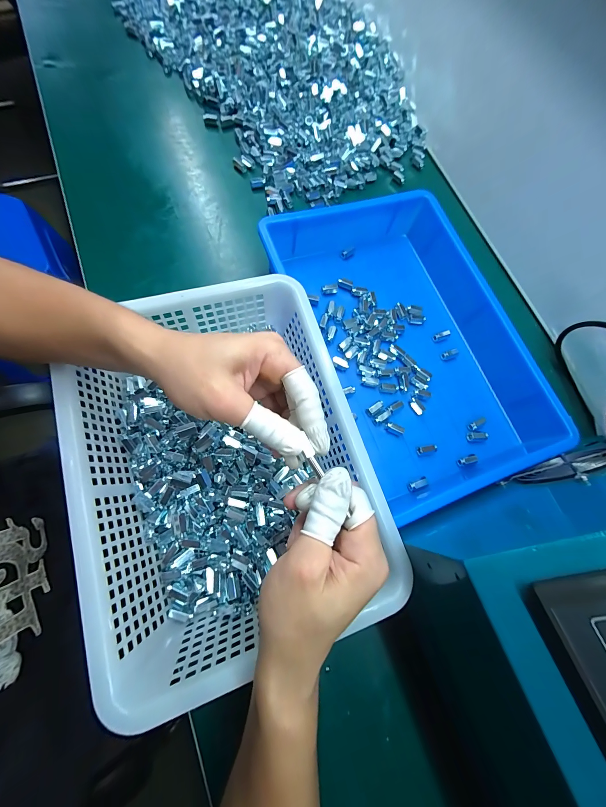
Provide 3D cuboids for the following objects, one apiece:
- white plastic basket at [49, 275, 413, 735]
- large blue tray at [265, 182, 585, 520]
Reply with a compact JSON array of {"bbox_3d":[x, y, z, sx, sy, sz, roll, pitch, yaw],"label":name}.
[{"bbox_3d":[-0.065,0.049,0.286,0.228,0.120,0.313,-16,76,-11],"label":"white plastic basket"},{"bbox_3d":[0.127,-0.081,0.373,0.238,0.082,0.366,-20,78,-12],"label":"large blue tray"}]

